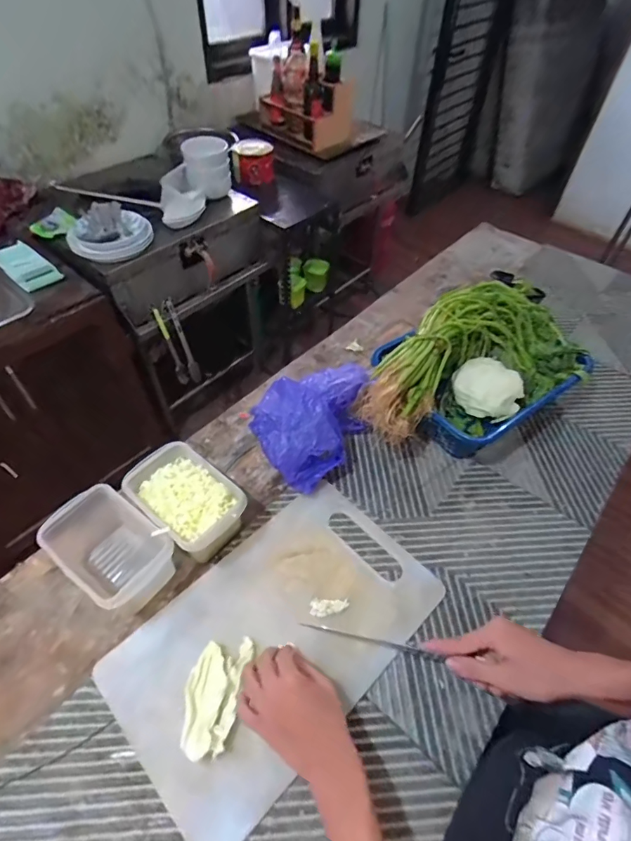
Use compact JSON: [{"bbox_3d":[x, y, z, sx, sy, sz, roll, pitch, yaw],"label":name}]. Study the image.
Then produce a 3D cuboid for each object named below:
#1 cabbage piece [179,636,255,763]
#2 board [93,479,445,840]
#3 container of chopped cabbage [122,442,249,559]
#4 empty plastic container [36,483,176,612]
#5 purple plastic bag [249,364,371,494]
[{"bbox_3d":[-0.119,0.317,0.512,0.060,0.023,0.121,11,52,8],"label":"cabbage piece"},{"bbox_3d":[-0.047,0.269,0.569,0.397,0.014,0.248,-37,60,-27],"label":"board"},{"bbox_3d":[-0.181,0.123,0.632,0.157,0.097,0.105,33,57,23],"label":"container of chopped cabbage"},{"bbox_3d":[-0.272,0.175,0.589,0.163,0.104,0.103,30,56,21],"label":"empty plastic container"},{"bbox_3d":[0.000,-0.010,0.708,0.146,0.149,0.212,37,59,25],"label":"purple plastic bag"}]

